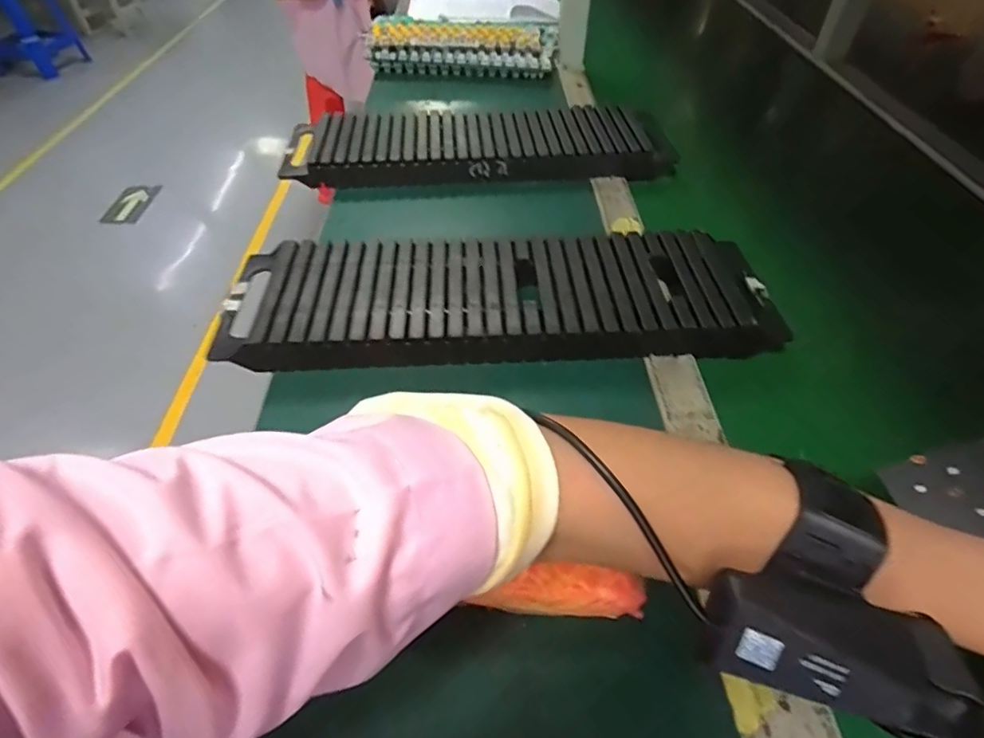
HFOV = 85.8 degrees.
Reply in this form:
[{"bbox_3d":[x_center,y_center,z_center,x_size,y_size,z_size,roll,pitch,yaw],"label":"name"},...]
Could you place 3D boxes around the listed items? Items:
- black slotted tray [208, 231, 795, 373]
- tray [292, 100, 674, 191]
[{"bbox_3d":[0.007,-0.057,0.450,0.456,0.033,0.154,-3,47,-2],"label":"black slotted tray"},{"bbox_3d":[-0.017,-0.279,0.647,0.452,0.038,0.147,-5,47,-4],"label":"tray"}]

